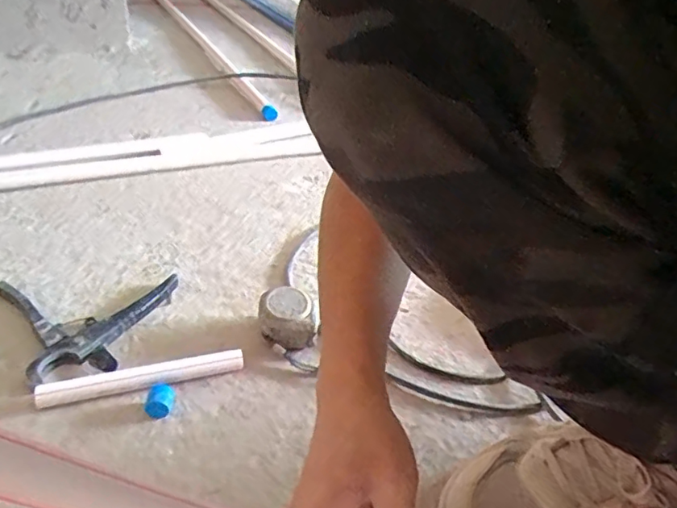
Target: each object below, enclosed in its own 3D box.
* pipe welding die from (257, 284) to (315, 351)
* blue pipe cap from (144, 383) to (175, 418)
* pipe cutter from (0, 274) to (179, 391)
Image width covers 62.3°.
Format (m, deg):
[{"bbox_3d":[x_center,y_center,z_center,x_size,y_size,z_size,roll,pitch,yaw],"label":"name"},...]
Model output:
[{"bbox_3d":[-0.057,0.071,0.599,0.059,0.048,0.061,5,34,-4],"label":"pipe welding die"},{"bbox_3d":[-0.161,0.133,0.506,0.023,0.023,0.023,6,34,-3],"label":"blue pipe cap"},{"bbox_3d":[-0.252,0.061,0.596,0.173,0.019,0.174,5,34,-4],"label":"pipe cutter"}]

